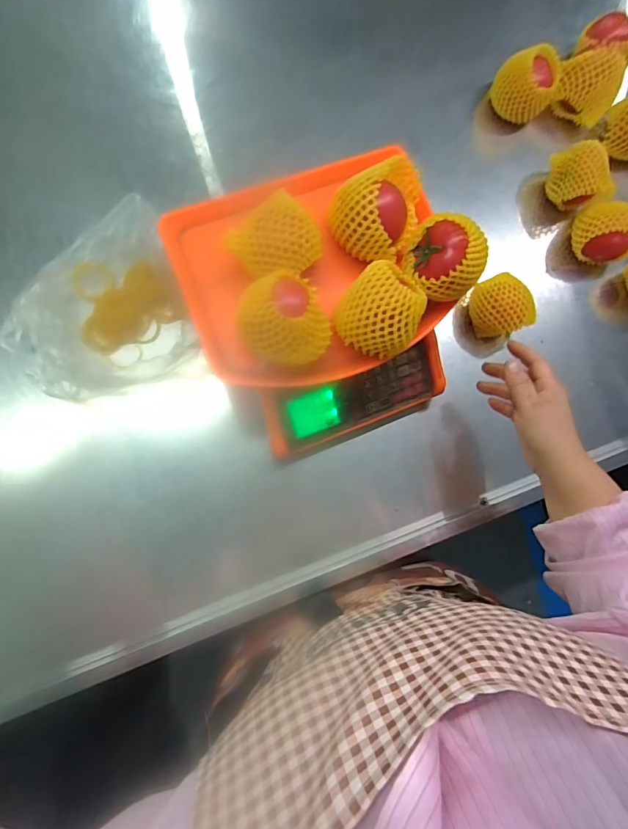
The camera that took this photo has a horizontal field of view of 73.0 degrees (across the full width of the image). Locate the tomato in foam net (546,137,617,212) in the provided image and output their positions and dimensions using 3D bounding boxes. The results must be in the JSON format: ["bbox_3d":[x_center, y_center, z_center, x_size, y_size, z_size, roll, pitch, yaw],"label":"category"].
[{"bbox_3d":[0.372,-0.331,0.599,0.068,0.076,0.077,-7,84,-7],"label":"tomato in foam net"}]

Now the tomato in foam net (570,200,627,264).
[{"bbox_3d":[0.406,-0.254,0.598,0.066,0.074,0.086,-30,87,-9],"label":"tomato in foam net"}]

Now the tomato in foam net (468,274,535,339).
[{"bbox_3d":[0.249,-0.144,0.572,0.062,0.060,0.077,-25,86,-8],"label":"tomato in foam net"}]

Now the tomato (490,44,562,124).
[{"bbox_3d":[0.304,-0.473,0.615,0.089,0.084,0.063,35,81,-1],"label":"tomato"}]

